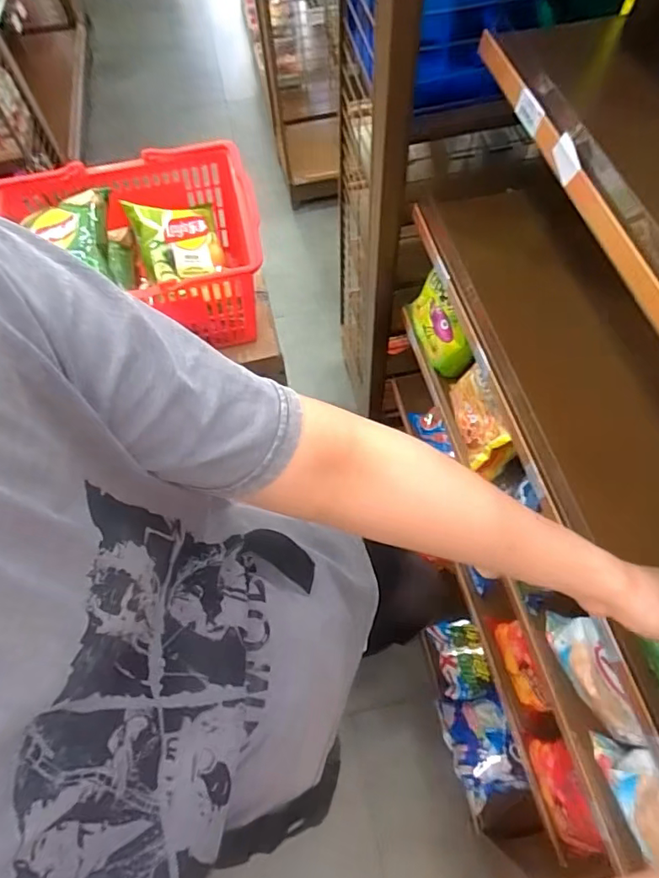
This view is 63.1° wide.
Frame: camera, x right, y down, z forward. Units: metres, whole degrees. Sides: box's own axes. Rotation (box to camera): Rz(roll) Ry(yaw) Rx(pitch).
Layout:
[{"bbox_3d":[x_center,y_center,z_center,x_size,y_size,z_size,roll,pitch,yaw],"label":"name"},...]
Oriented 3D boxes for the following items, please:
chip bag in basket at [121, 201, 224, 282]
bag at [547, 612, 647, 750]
[{"bbox_3d":[-0.245,-0.325,0.889,0.154,0.050,0.146,-14,88,-31],"label":"chip bag in basket"},{"bbox_3d":[0.323,0.285,0.646,0.049,0.142,0.162,-17,65,-5],"label":"bag"}]

